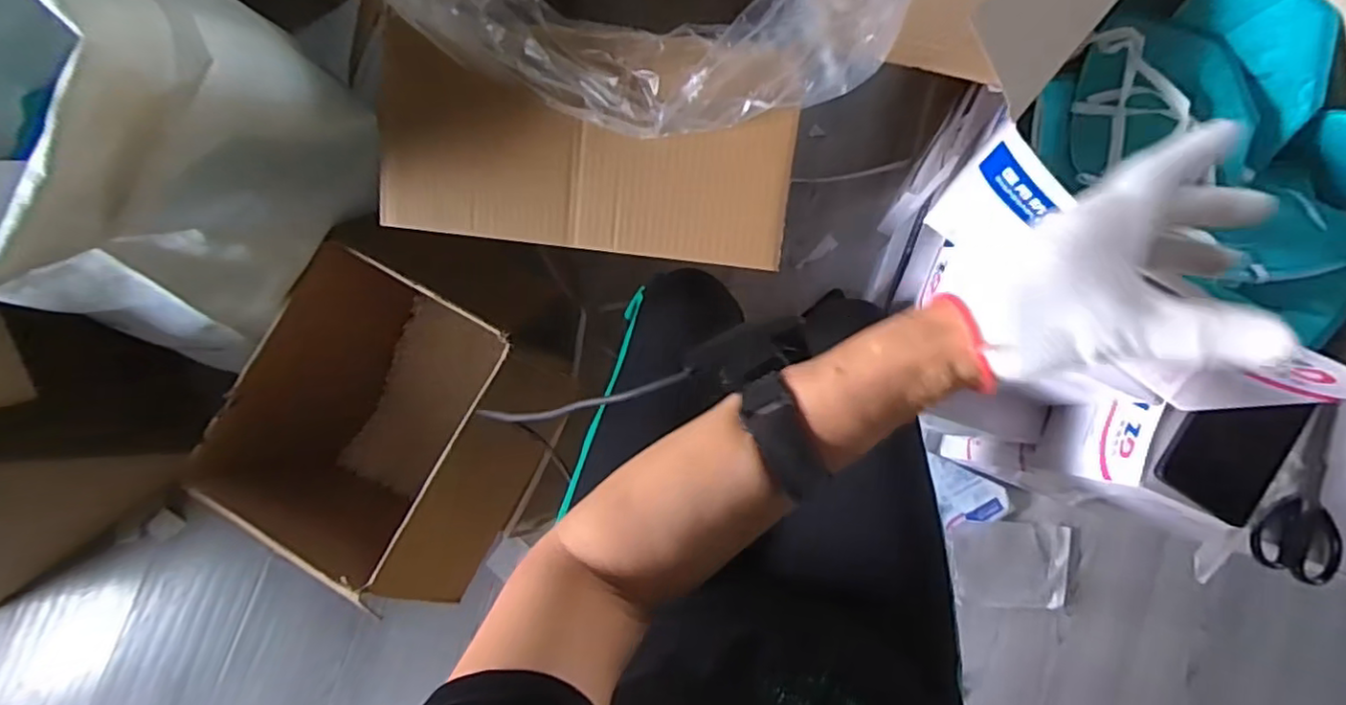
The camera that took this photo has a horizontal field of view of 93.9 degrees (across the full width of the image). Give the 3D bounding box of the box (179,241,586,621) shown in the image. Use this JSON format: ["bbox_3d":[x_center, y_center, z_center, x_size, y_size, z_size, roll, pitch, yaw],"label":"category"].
[{"bbox_3d":[-0.358,0.102,0.859,0.313,0.281,0.347,29,87,7],"label":"box"}]

